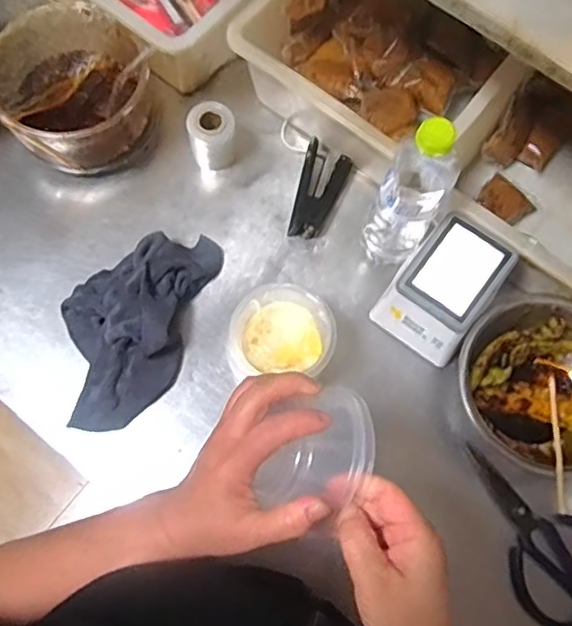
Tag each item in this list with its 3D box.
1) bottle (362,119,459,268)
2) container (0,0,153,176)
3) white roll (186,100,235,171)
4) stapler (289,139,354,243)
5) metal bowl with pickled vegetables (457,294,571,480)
[{"bbox_3d":[0.127,-0.116,0.623,0.060,0.225,0.060,1,72,-2],"label":"bottle"},{"bbox_3d":[-0.243,-0.254,0.712,0.167,0.106,0.164,1,72,-2],"label":"container"},{"bbox_3d":[-0.086,-0.207,0.726,0.055,0.072,0.050,1,72,-2],"label":"white roll"},{"bbox_3d":[0.036,-0.143,0.724,0.056,0.027,0.110,20,73,4],"label":"stapler"},{"bbox_3d":[0.272,0.071,0.643,0.180,0.082,0.167,1,72,-2],"label":"metal bowl with pickled vegetables"}]

